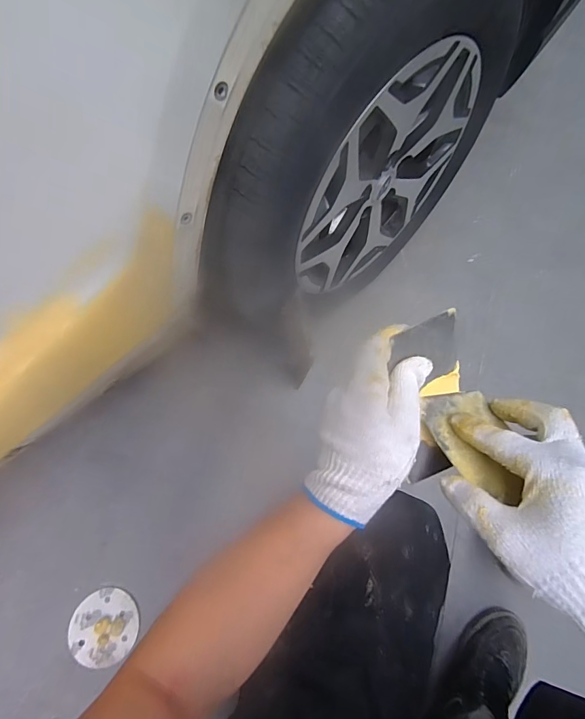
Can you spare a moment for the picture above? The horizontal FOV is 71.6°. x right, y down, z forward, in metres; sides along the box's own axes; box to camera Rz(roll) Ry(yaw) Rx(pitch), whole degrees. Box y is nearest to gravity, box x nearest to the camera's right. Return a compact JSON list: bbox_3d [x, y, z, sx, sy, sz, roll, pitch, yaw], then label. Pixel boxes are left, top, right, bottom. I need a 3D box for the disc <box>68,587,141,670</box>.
[{"bbox_3d":[-0.344,0.490,0.745,0.115,0.012,0.120,7,64,-14],"label":"disc"}]

